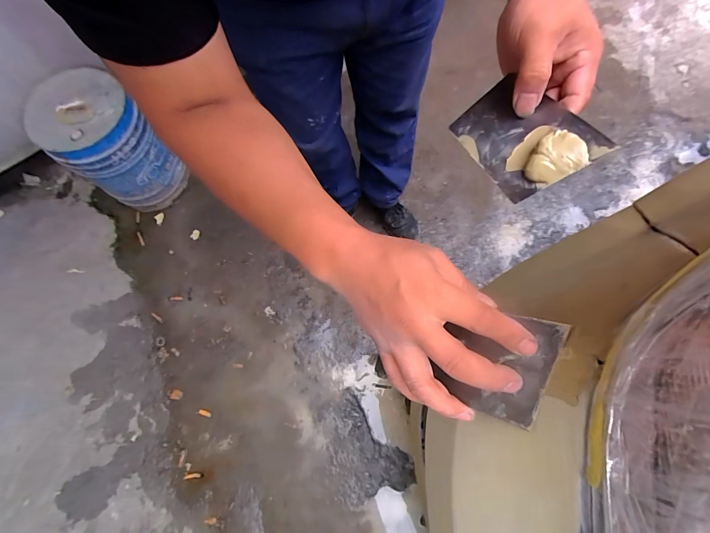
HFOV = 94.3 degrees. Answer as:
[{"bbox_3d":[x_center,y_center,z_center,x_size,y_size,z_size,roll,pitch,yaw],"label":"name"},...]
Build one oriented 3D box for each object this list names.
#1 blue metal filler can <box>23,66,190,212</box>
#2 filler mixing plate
[{"bbox_3d":[-0.723,-0.356,1.017,0.247,0.356,0.249,0,75,1],"label":"blue metal filler can"},{"bbox_3d":[0.137,-0.117,0.284,0.072,0.014,0.132,-37,48,24],"label":"filler mixing plate"}]

